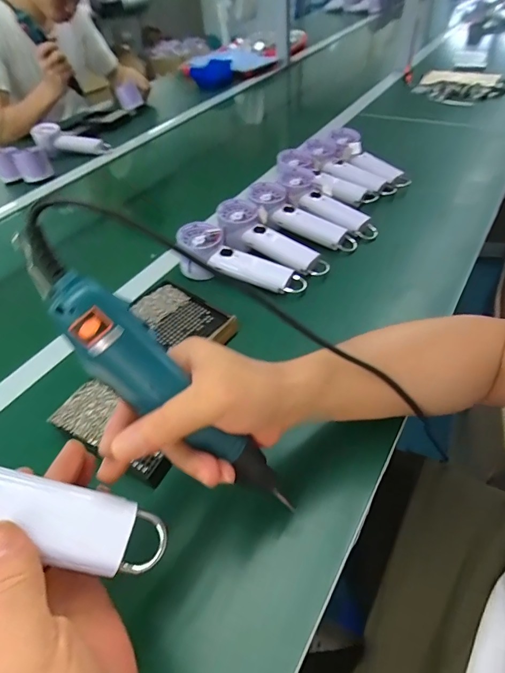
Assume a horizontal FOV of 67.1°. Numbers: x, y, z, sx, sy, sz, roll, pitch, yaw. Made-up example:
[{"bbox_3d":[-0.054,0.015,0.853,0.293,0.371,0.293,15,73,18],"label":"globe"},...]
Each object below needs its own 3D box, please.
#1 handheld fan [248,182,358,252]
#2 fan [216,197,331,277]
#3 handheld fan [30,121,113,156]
[{"bbox_3d":[0.078,-0.188,0.612,0.190,0.028,0.063,34,57,9],"label":"handheld fan"},{"bbox_3d":[0.029,-0.146,0.583,0.191,0.039,0.068,33,57,11],"label":"fan"},{"bbox_3d":[-0.463,-0.490,0.967,0.204,0.044,0.062,15,50,4],"label":"handheld fan"}]

